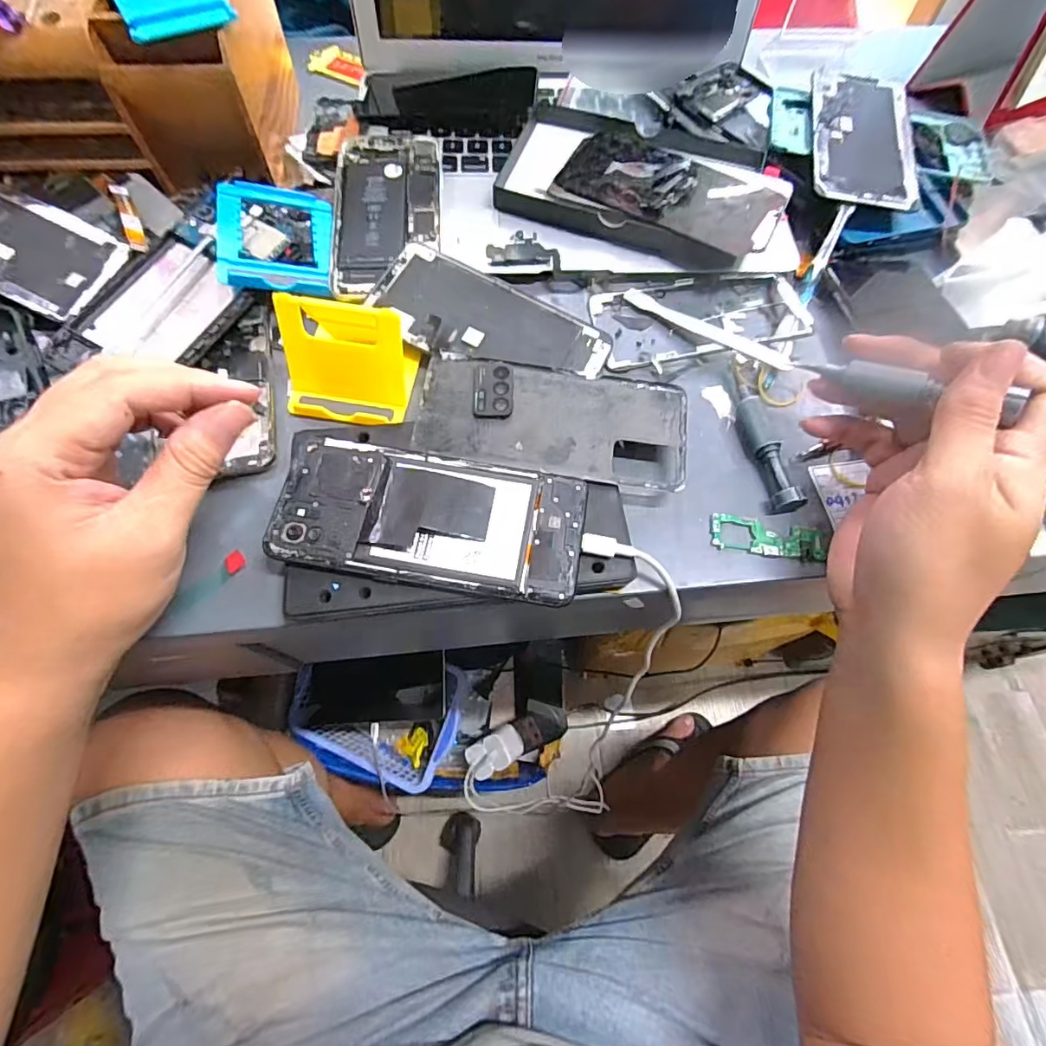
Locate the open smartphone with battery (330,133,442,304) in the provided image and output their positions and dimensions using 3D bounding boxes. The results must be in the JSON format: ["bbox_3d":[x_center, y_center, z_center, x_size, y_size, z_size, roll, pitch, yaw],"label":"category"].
[{"bbox_3d":[-0.095,-0.223,0.369,0.072,0.009,0.156,-2,66,-3],"label":"open smartphone with battery"}]

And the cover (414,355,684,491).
[{"bbox_3d":[0.017,-0.059,0.304,0.155,0.006,0.068,6,70,0],"label":"cover"}]

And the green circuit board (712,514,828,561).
[{"bbox_3d":[0.140,0.008,0.296,0.062,0.004,0.021,9,66,2],"label":"green circuit board"}]

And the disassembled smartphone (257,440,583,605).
[{"bbox_3d":[-0.048,-0.002,0.274,0.155,0.015,0.069,10,70,1],"label":"disassembled smartphone"}]

